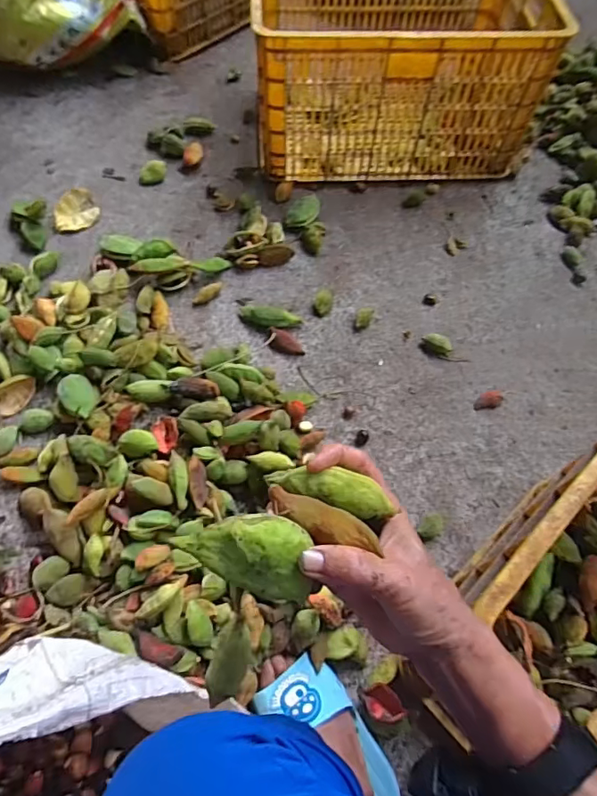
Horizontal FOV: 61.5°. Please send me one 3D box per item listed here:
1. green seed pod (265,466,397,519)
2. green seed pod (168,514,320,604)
[{"bbox_3d":[0.018,0.061,0.338,0.085,0.020,0.022,11,62,18],"label":"green seed pod"},{"bbox_3d":[-0.026,0.092,0.312,0.090,0.034,0.049,30,98,-17],"label":"green seed pod"}]

